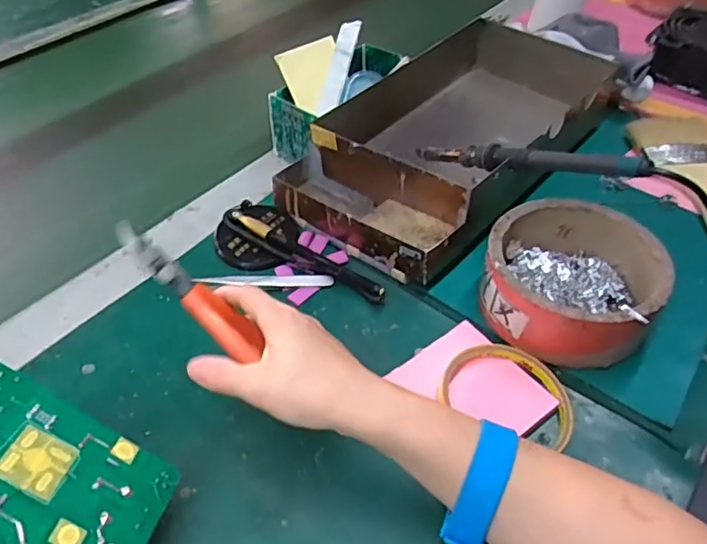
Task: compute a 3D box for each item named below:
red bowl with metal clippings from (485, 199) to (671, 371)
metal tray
[{"bbox_3d":[0.157,0.006,0.428,0.116,0.055,0.116,0,46,0],"label":"red bowl with metal clippings"},{"bbox_3d":[0.105,-0.135,0.555,0.164,0.072,0.350,33,54,28],"label":"metal tray"}]

